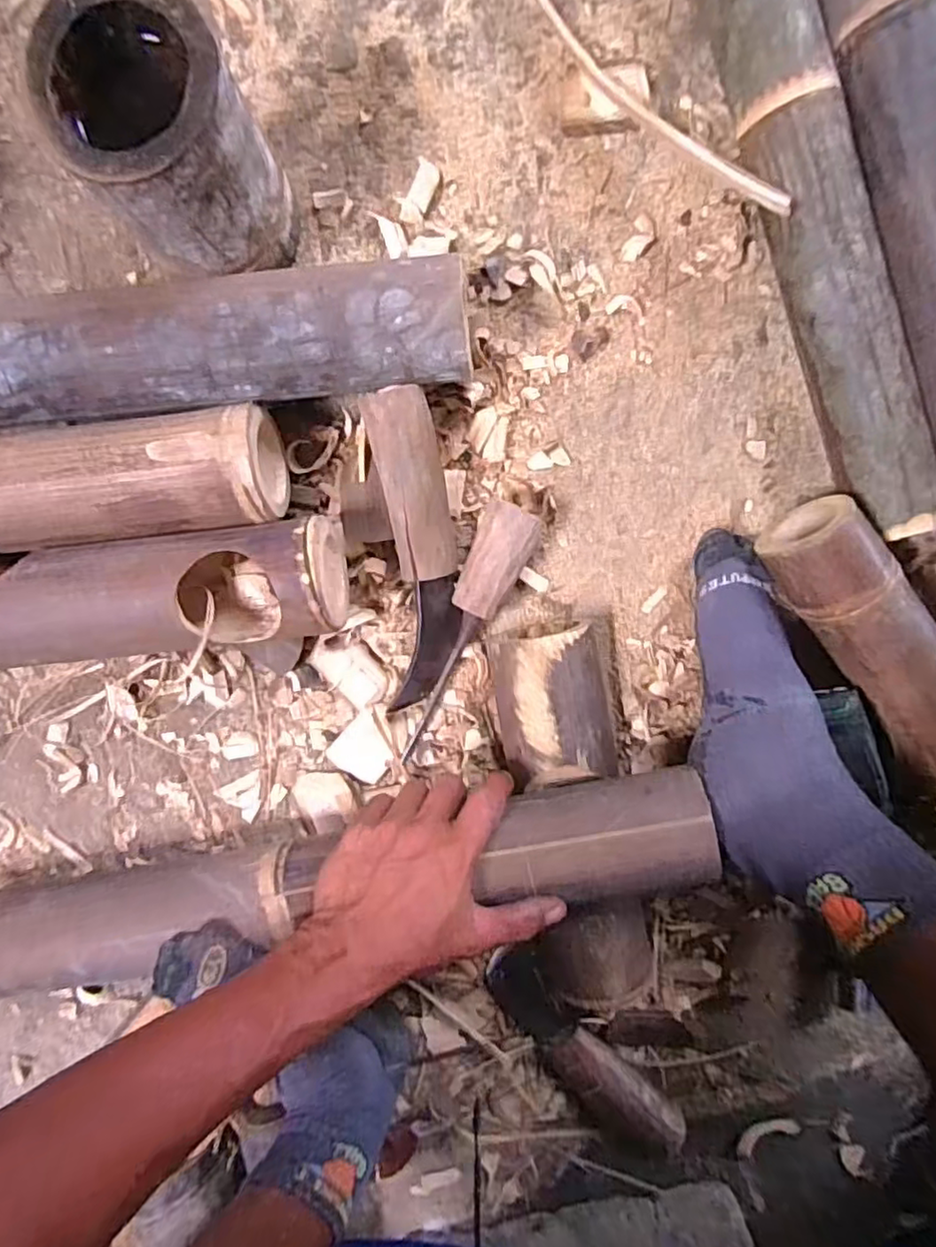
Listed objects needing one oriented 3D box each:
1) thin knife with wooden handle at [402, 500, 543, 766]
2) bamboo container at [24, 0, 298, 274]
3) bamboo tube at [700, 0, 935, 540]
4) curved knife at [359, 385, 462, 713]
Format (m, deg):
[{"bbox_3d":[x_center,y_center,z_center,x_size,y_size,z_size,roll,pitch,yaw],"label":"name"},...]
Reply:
[{"bbox_3d":[-0.004,0.003,0.469,0.042,0.044,0.190,25,99,-3],"label":"thin knife with wooden handle"},{"bbox_3d":[-0.166,-0.270,0.381,0.099,0.143,0.099,-36,96,6],"label":"bamboo container"},{"bbox_3d":[0.189,-0.326,0.402,0.056,0.060,0.570,-20,97,4],"label":"bamboo tube"},{"bbox_3d":[-0.035,-0.048,0.444,0.048,0.032,0.214,-5,115,3],"label":"curved knife"}]

